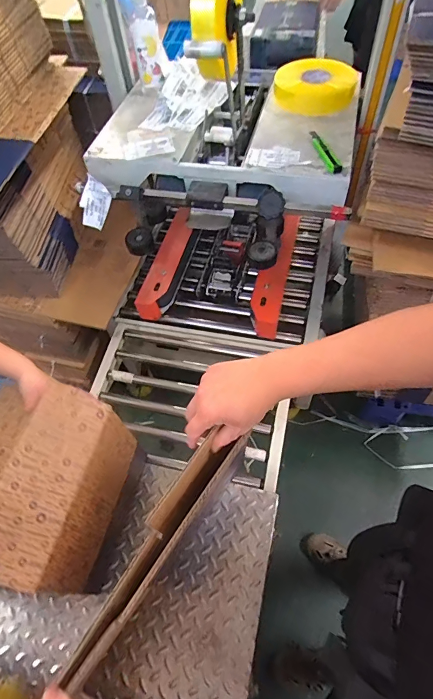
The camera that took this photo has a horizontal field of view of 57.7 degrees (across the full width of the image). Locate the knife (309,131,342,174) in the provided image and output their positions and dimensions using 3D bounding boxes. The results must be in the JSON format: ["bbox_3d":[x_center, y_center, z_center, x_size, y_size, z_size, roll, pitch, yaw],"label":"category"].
[{"bbox_3d":[0.256,-0.478,0.943,0.033,0.012,0.163,-14,58,-4],"label":"knife"}]

